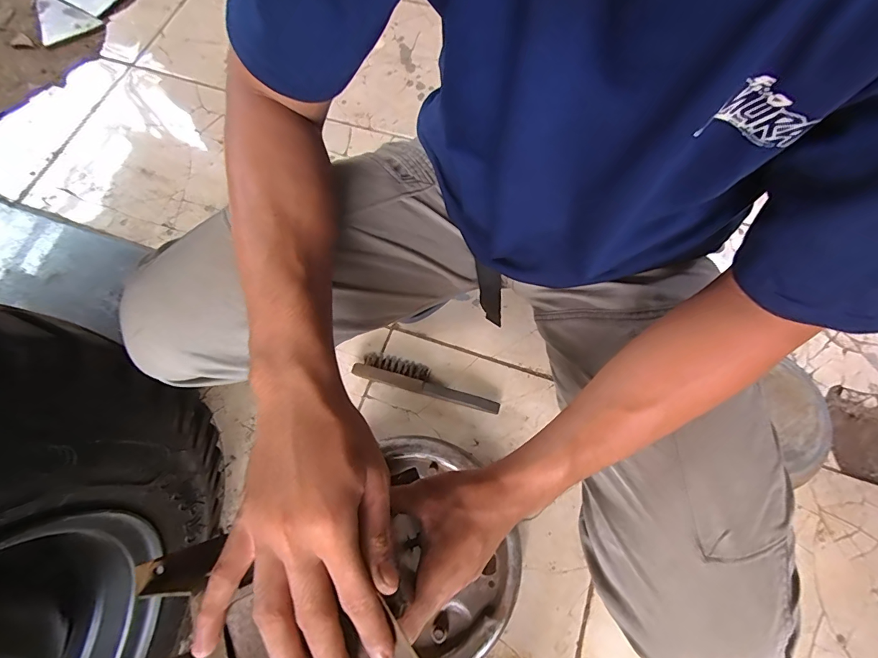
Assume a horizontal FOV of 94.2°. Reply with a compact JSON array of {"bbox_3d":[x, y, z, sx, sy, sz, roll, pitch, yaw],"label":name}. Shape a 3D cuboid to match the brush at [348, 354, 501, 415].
[{"bbox_3d":[-0.018,0.085,0.662,0.239,0.035,0.049,14,71,6],"label":"brush"}]

